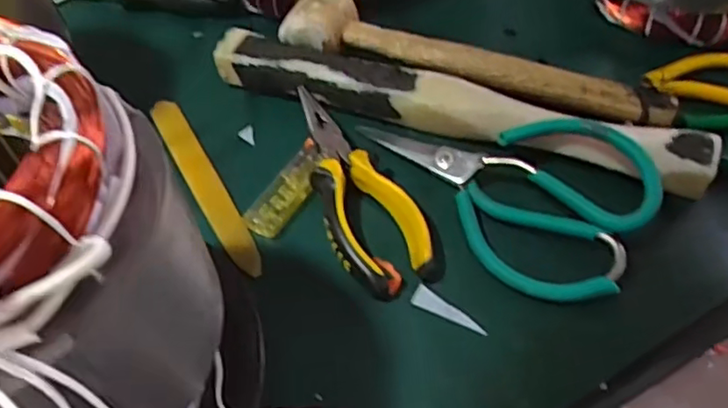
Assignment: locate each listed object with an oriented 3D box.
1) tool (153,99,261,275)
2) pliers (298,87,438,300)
[{"bbox_3d":[-0.102,-0.016,0.393,0.020,0.004,0.160,-21,55,-23],"label":"tool"},{"bbox_3d":[-0.011,-0.014,0.368,0.051,0.013,0.149,-24,62,-15],"label":"pliers"}]

